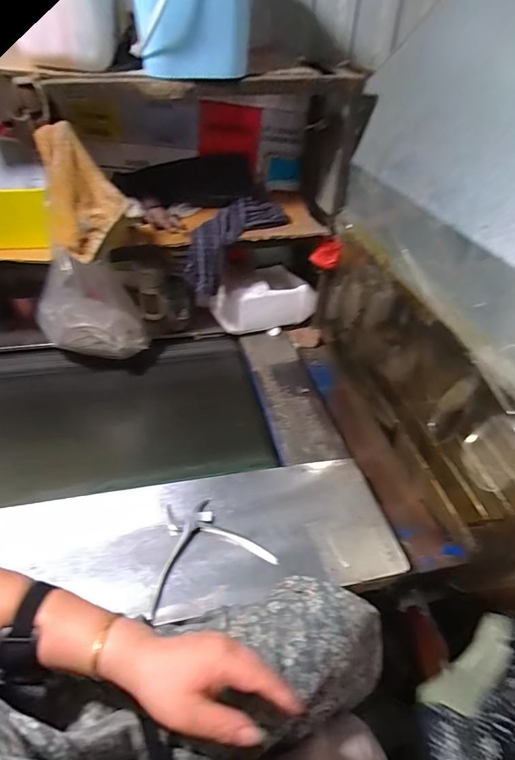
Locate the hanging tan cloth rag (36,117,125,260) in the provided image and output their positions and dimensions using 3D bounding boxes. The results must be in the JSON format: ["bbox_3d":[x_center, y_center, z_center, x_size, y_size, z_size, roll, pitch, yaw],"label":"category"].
[{"bbox_3d":[-0.307,-0.324,0.722,0.124,0.194,0.111,-18,47,-23],"label":"hanging tan cloth rag"}]

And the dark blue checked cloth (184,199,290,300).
[{"bbox_3d":[-0.054,-0.328,0.946,0.091,0.100,0.307,27,65,22],"label":"dark blue checked cloth"}]

